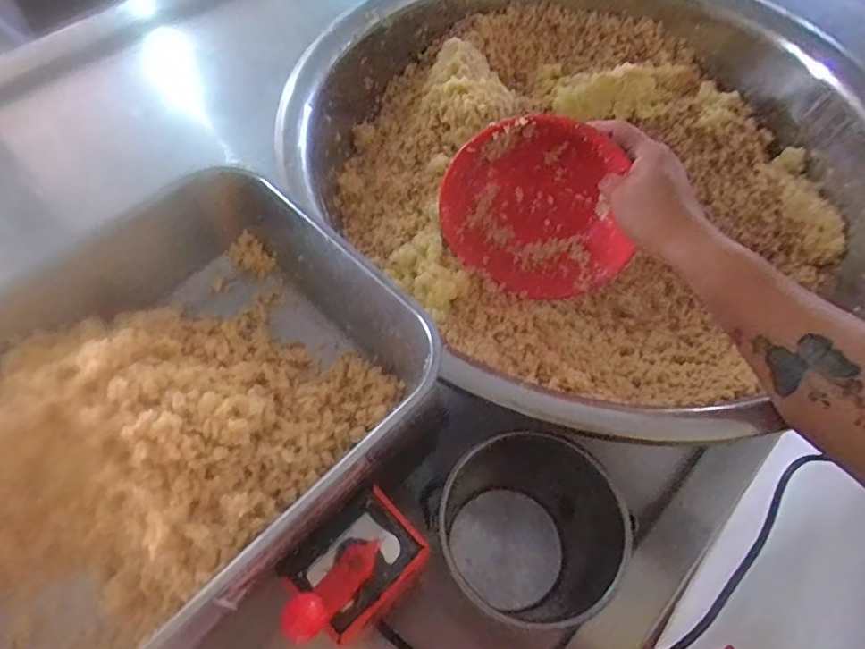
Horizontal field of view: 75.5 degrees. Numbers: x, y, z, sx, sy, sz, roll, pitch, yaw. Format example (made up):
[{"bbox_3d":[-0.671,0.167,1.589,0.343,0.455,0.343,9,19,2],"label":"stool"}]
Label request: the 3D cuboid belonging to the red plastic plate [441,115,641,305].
[{"bbox_3d":[0.097,-0.099,0.502,0.175,0.183,0.050,20,45,5],"label":"red plastic plate"}]

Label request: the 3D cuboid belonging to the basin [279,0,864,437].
[{"bbox_3d":[0.170,-0.173,0.611,0.593,0.159,0.553,2,60,-3],"label":"basin"}]

